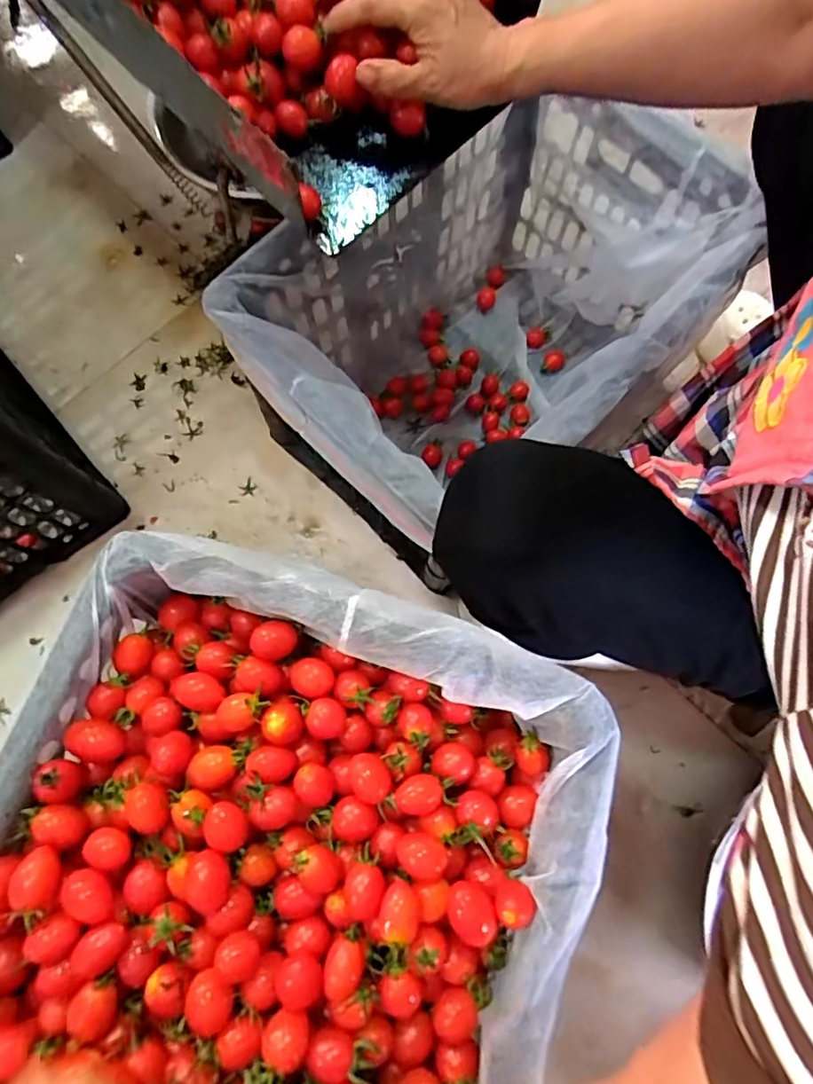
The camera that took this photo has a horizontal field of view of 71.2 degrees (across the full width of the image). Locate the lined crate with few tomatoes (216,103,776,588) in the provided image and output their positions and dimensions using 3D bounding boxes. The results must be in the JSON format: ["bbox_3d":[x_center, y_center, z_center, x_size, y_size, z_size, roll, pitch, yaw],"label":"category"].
[{"bbox_3d":[0.089,-0.221,0.645,0.461,0.278,0.319,-41,79,-10],"label":"lined crate with few tomatoes"}]

